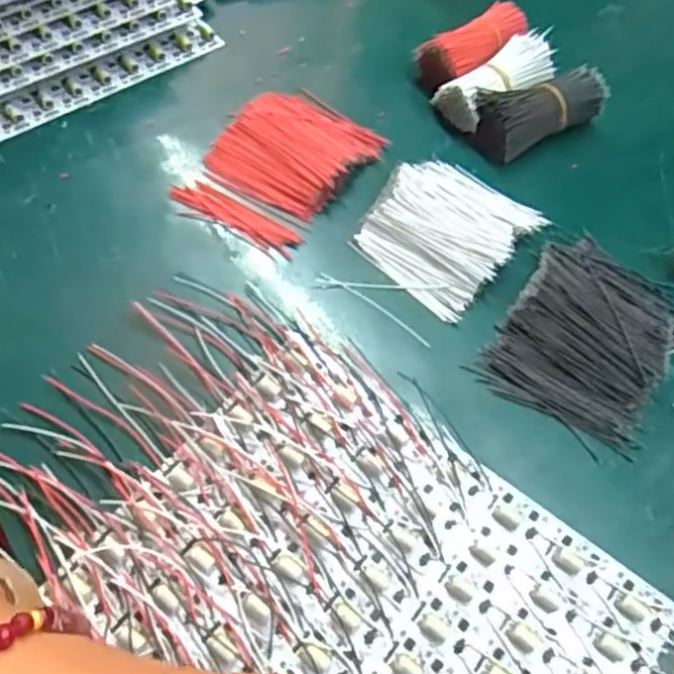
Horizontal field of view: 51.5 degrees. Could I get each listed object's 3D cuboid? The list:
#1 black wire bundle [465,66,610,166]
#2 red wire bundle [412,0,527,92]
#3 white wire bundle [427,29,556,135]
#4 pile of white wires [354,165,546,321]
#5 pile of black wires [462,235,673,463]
[{"bbox_3d":[0.144,-0.161,0.498,0.095,0.038,0.042,-23,63,-16],"label":"black wire bundle"},{"bbox_3d":[0.105,-0.218,0.531,0.094,0.035,0.043,-30,65,-20],"label":"red wire bundle"},{"bbox_3d":[0.118,-0.188,0.505,0.091,0.024,0.042,-34,66,-7],"label":"white wire bundle"},{"bbox_3d":[0.072,-0.073,0.451,0.091,0.021,0.106,39,64,18],"label":"pile of white wires"},{"bbox_3d":[0.152,-0.002,0.416,0.094,0.017,0.125,32,62,15],"label":"pile of black wires"}]

